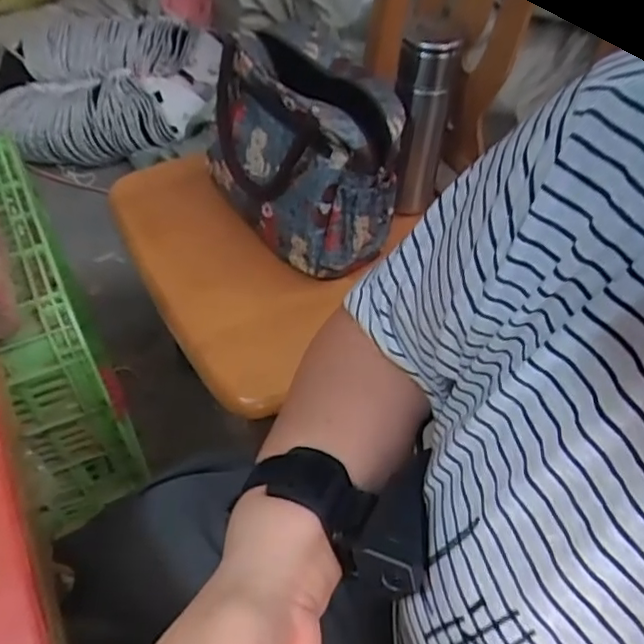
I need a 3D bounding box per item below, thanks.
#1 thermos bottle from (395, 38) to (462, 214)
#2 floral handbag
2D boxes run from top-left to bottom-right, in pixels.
[{"bbox_3d":[0.114,-0.220,0.724,0.065,0.220,0.060,9,52,2],"label":"thermos bottle"},{"bbox_3d":[-0.024,-0.208,0.709,0.142,0.189,0.256,-29,60,-25],"label":"floral handbag"}]

